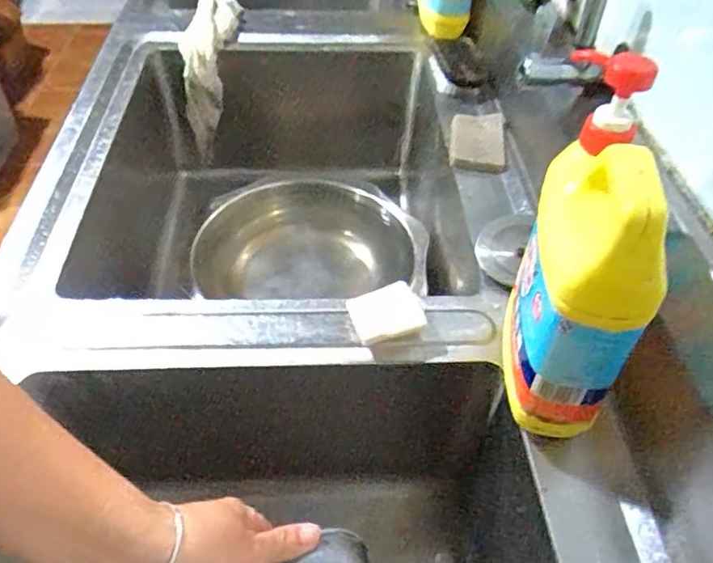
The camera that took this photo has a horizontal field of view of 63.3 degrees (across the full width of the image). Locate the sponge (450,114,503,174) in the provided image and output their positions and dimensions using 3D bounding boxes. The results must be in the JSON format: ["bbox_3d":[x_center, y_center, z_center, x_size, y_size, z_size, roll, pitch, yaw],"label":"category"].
[{"bbox_3d":[0.156,-0.184,0.755,0.067,0.018,0.123,5,48,4],"label":"sponge"}]

